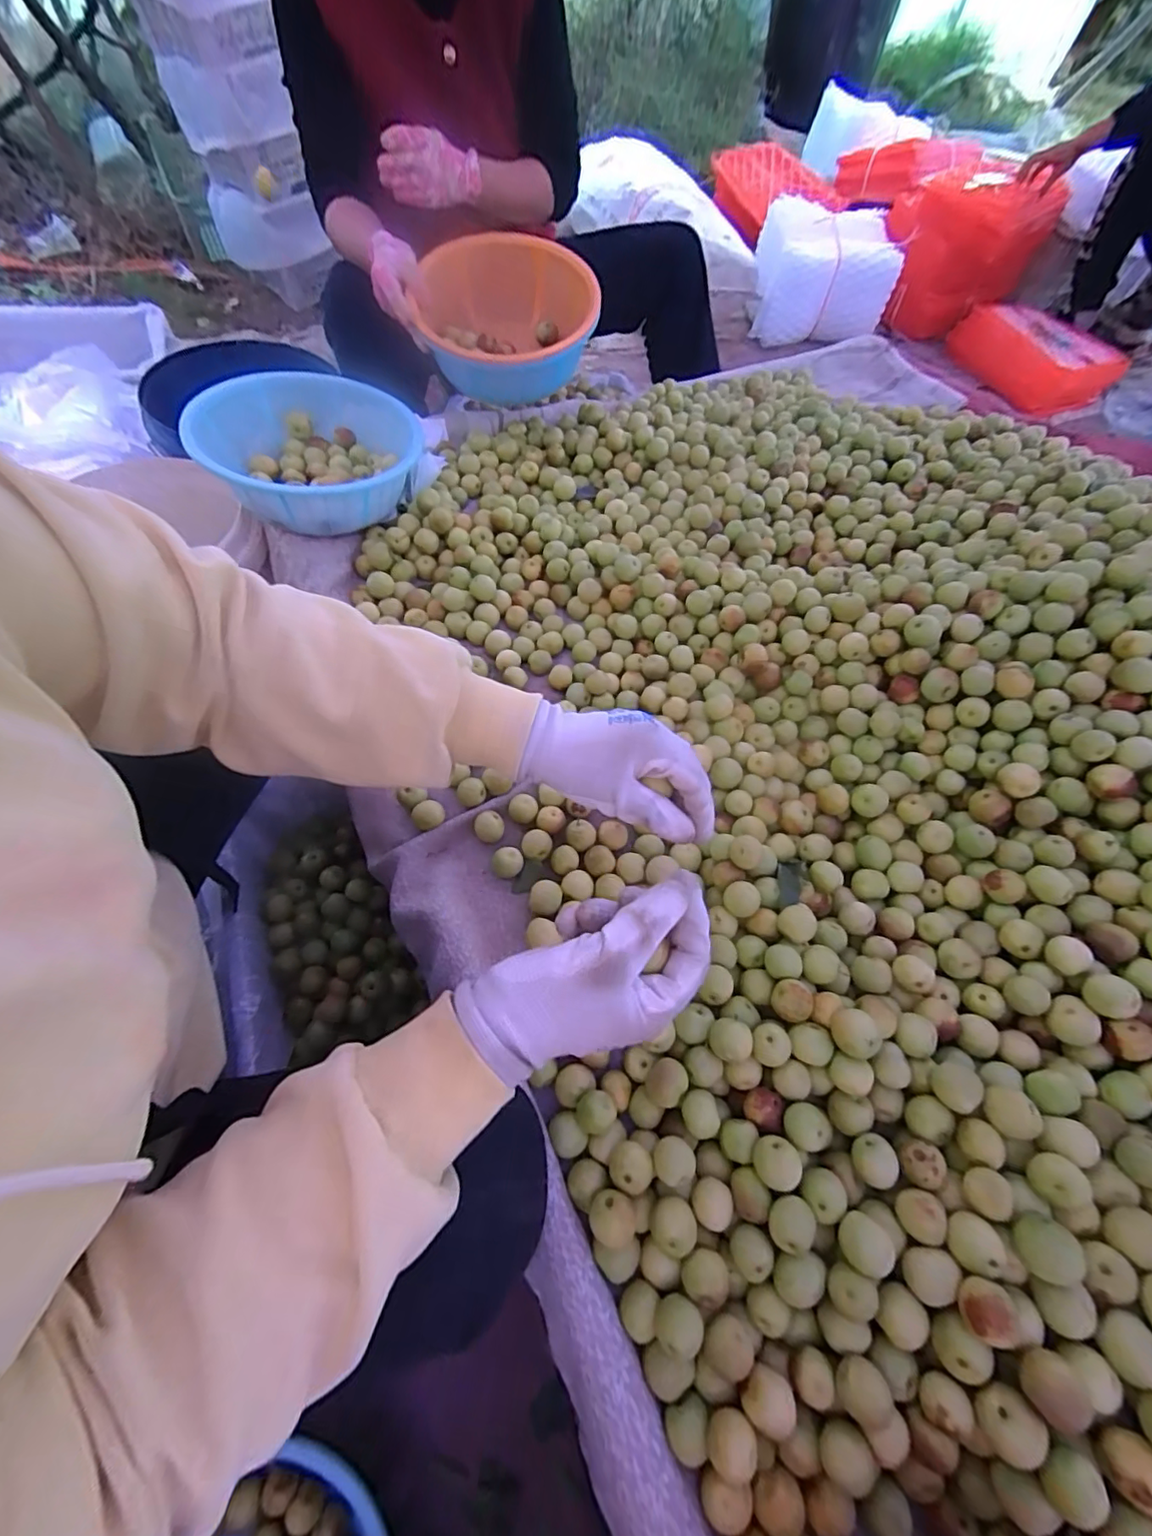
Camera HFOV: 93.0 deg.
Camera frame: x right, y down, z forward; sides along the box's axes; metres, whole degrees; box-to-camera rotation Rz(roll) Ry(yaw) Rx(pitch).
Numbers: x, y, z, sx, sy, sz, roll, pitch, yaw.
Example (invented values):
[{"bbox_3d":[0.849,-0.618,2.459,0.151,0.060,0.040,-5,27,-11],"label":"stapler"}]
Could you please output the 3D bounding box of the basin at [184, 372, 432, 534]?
[{"bbox_3d":[-0.342,-0.417,0.725,0.264,0.098,0.277,-4,60,-6],"label":"basin"}]

